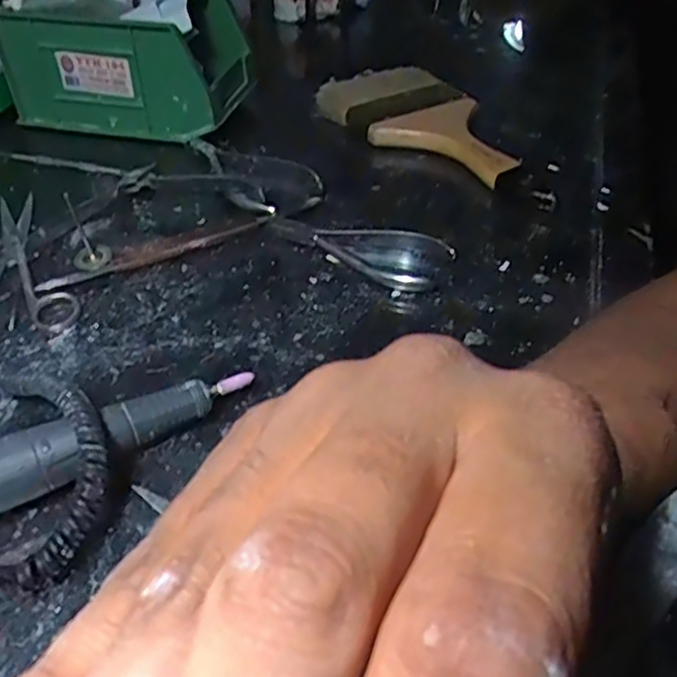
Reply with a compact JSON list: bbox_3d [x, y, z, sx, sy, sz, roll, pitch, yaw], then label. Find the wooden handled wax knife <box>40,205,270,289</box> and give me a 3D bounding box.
[{"bbox_3d":[-0.102,-0.052,0.395,0.143,0.012,0.012,-20,45,-21],"label":"wooden handled wax knife"}]

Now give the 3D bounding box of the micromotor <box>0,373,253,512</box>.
[{"bbox_3d":[-0.115,0.051,0.262,0.174,0.033,0.030,-21,46,-22],"label":"micromotor"}]

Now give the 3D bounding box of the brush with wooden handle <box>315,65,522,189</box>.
[{"bbox_3d":[0.071,-0.172,0.519,0.096,0.032,0.191,-29,49,-29],"label":"brush with wooden handle"}]

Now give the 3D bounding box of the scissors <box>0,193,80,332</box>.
[{"bbox_3d":[-0.191,-0.044,0.388,0.071,0.007,0.136,-12,43,-14],"label":"scissors"}]

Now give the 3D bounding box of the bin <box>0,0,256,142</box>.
[{"bbox_3d":[-0.161,-0.218,0.527,0.160,0.084,0.094,11,43,11],"label":"bin"}]

